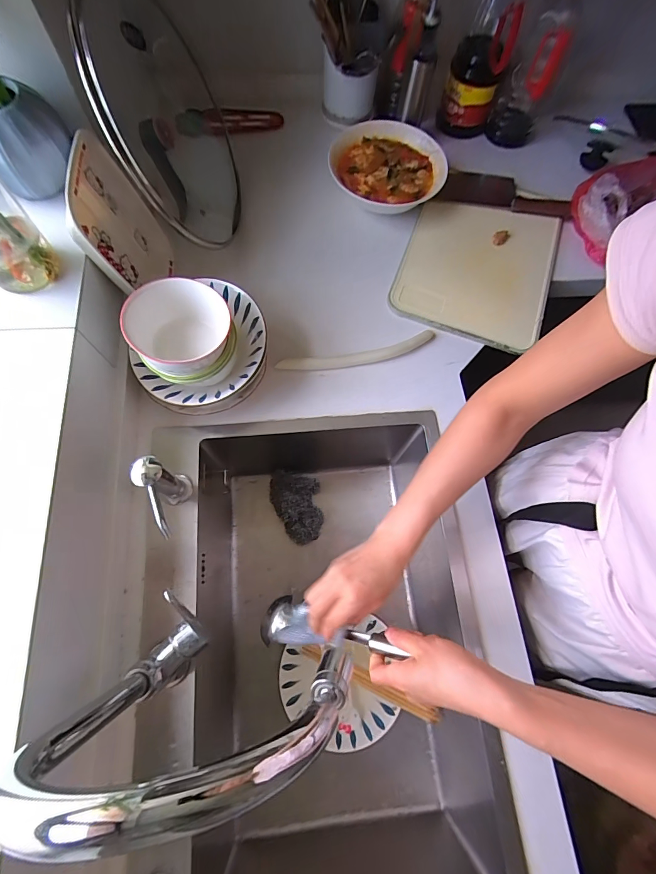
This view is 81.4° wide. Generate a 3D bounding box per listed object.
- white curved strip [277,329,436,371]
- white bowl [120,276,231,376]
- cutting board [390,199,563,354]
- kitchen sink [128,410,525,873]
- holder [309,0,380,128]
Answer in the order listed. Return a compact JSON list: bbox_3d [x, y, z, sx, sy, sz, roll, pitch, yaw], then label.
[{"bbox_3d":[0.053,-0.140,0.649,0.274,0.021,0.031,-13,72,-7],"label":"white curved strip"},{"bbox_3d":[-0.190,-0.139,0.511,0.125,0.074,0.120,1,71,-2],"label":"white bowl"},{"bbox_3d":[0.281,-0.322,0.712,0.272,0.023,0.309,20,77,-1],"label":"cutting board"},{"bbox_3d":[-0.013,0.313,0.619,0.453,0.252,0.649,-4,71,-4],"label":"kitchen sink"},{"bbox_3d":[0.034,-0.739,0.697,0.132,0.251,0.142,-1,71,-3],"label":"holder"}]

